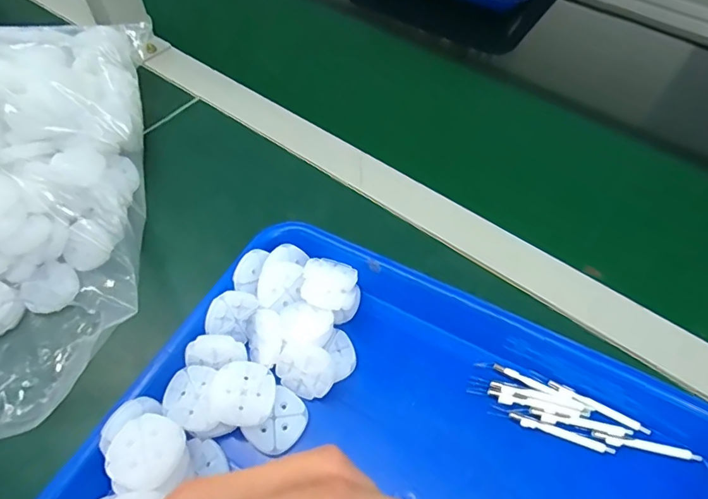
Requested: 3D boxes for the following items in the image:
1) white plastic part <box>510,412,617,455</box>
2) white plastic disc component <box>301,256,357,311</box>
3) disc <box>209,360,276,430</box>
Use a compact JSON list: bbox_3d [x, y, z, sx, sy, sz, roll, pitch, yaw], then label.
[{"bbox_3d":[0.122,0.109,0.278,0.059,0.004,0.007,16,57,10],"label":"white plastic part"},{"bbox_3d":[-0.016,0.021,0.310,0.034,0.008,0.044,18,41,-4],"label":"white plastic disc component"},{"bbox_3d":[-0.064,0.081,0.270,0.035,0.006,0.035,0,55,0],"label":"disc"}]

